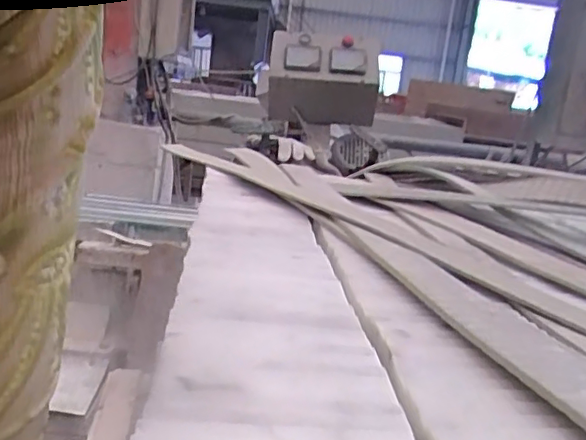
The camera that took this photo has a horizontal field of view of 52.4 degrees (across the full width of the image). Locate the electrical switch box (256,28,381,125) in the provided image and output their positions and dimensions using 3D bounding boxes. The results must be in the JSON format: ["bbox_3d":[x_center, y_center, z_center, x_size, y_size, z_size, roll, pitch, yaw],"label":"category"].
[{"bbox_3d":[0.065,-0.323,1.370,0.251,0.193,0.148,6,12,-4],"label":"electrical switch box"}]

